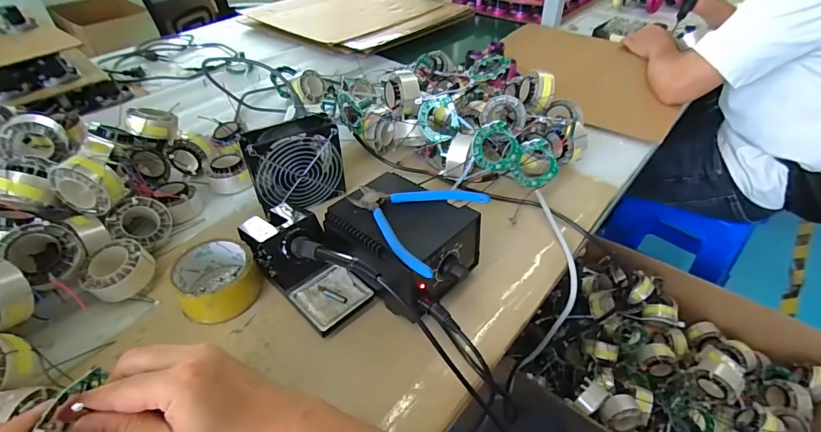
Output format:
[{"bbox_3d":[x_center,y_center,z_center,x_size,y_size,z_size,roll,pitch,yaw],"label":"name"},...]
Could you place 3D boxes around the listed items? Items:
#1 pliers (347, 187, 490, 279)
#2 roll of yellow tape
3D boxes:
[{"bbox_3d":[-0.003,-0.003,0.421,0.129,0.014,0.127,22,48,25],"label":"pliers"},{"bbox_3d":[-0.212,0.067,0.444,0.083,0.046,0.083,-1,42,1],"label":"roll of yellow tape"}]

